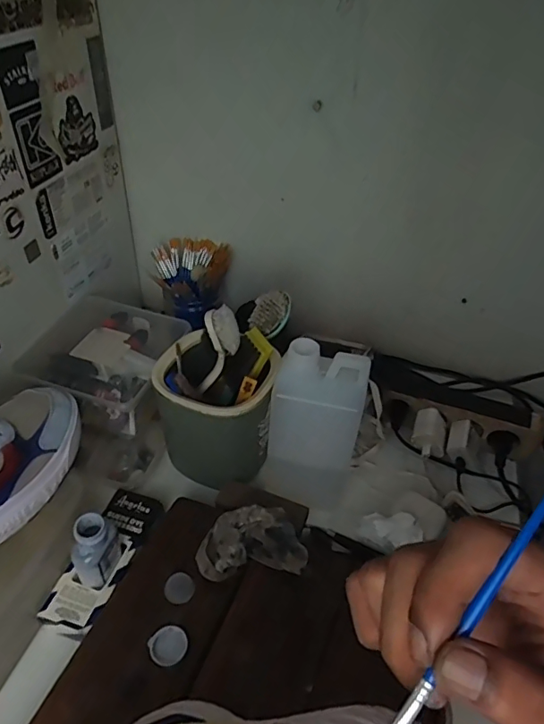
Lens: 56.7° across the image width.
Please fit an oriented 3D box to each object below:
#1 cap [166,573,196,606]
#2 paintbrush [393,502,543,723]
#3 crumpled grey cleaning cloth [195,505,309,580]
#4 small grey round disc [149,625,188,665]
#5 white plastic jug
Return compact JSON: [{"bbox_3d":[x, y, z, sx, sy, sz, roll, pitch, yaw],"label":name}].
[{"bbox_3d":[-0.084,0.206,0.458,0.026,0.007,0.026,2,40,-2],"label":"cap"},{"bbox_3d":[0.077,0.074,0.173,0.005,0.004,0.165,33,87,30],"label":"paintbrush"},{"bbox_3d":[-0.019,0.168,0.482,0.102,0.042,0.064,-1,41,-6],"label":"crumpled grey cleaning cloth"},{"bbox_3d":[-0.086,0.237,0.420,0.029,0.011,0.031,2,40,-2],"label":"small grey round disc"},{"bbox_3d":[0.042,0.070,0.520,0.088,0.195,0.048,9,41,6],"label":"white plastic jug"}]

